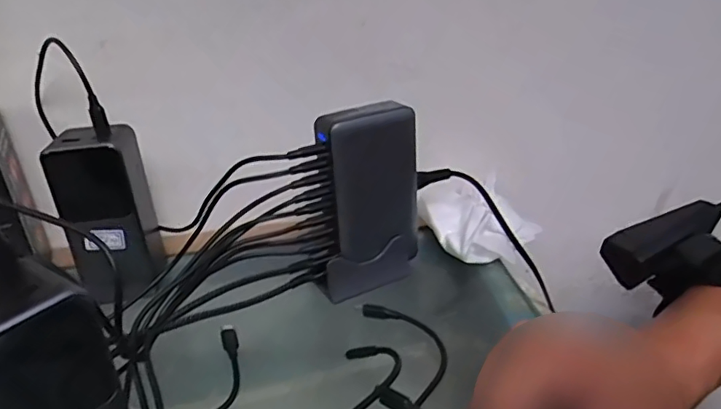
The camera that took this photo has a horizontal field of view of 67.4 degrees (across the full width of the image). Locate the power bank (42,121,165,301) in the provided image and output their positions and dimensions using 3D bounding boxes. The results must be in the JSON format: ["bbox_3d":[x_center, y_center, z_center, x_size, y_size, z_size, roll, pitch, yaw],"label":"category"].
[{"bbox_3d":[-0.194,0.010,0.420,0.058,0.133,0.054,-9,27,-11],"label":"power bank"}]

